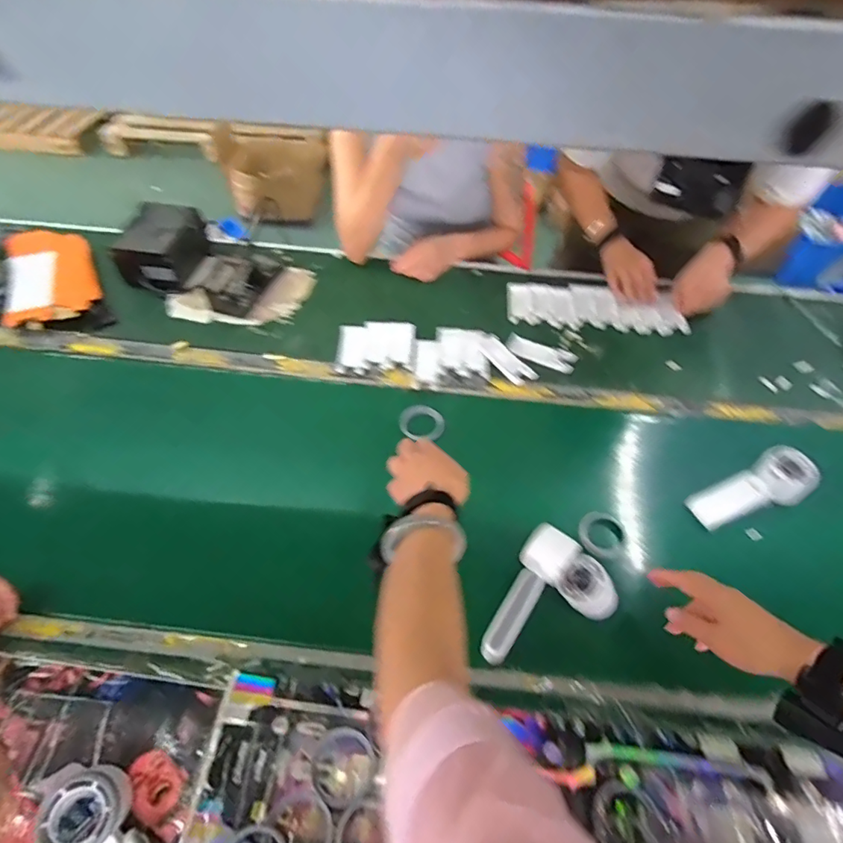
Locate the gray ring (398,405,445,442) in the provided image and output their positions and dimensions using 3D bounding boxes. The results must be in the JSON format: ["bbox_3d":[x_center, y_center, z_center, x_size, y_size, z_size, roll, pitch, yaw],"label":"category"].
[{"bbox_3d":[0.001,-0.001,0.762,0.067,0.009,0.058,5,51,1],"label":"gray ring"}]

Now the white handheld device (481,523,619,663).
[{"bbox_3d":[0.140,0.205,0.571,0.115,0.052,0.166,34,57,22],"label":"white handheld device"}]

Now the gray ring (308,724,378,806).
[{"bbox_3d":[-0.074,0.327,0.488,0.064,0.004,0.060,2,51,-2],"label":"gray ring"}]

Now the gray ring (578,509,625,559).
[{"bbox_3d":[0.235,0.147,0.664,0.061,0.013,0.062,2,51,-2],"label":"gray ring"}]

